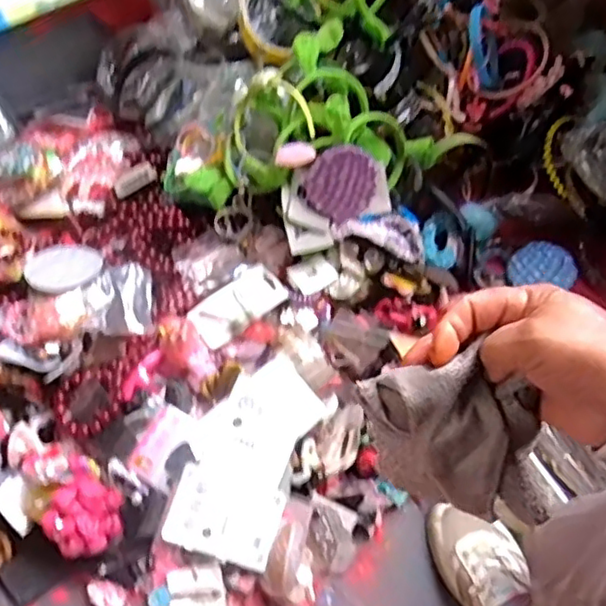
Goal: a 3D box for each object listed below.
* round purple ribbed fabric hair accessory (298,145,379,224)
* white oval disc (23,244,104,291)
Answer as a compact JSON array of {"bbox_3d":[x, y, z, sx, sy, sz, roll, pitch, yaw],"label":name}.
[{"bbox_3d":[0.052,-0.159,0.842,0.094,0.099,0.012,31,28,-17],"label":"round purple ribbed fabric hair accessory"},{"bbox_3d":[-0.306,-0.047,0.811,0.091,0.004,0.080,-8,48,-22],"label":"white oval disc"}]

